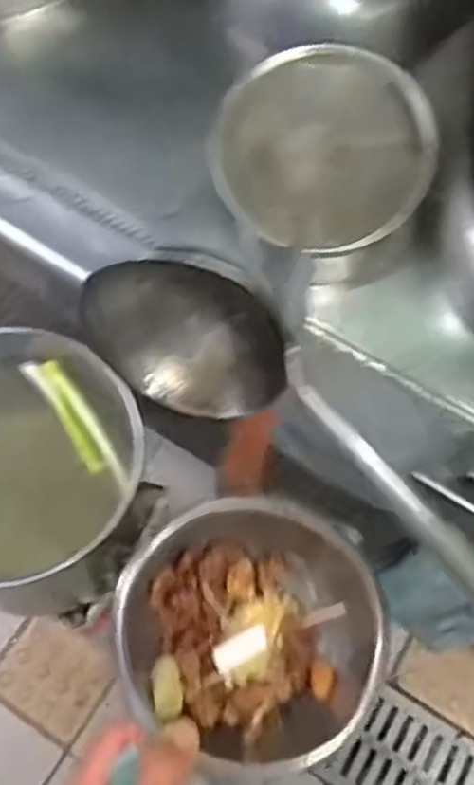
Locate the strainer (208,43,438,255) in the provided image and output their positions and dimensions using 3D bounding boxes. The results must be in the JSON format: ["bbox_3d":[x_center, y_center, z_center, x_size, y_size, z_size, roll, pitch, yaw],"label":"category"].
[{"bbox_3d":[0.092,-0.261,0.783,0.235,0.075,0.220,3,91,5],"label":"strainer"}]

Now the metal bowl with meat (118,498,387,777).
[{"bbox_3d":[0.009,0.155,0.463,0.158,0.059,0.159,0,66,-1],"label":"metal bowl with meat"}]

